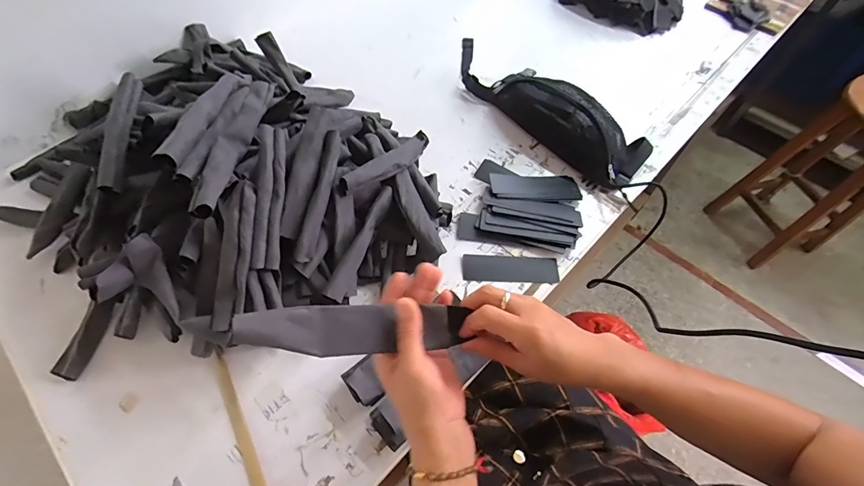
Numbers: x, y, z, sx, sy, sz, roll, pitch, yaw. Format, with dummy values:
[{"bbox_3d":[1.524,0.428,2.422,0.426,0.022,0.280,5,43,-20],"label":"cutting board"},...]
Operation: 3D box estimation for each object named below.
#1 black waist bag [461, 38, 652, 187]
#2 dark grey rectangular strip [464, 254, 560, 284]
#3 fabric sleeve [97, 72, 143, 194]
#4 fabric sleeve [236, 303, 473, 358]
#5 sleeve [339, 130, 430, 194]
[{"bbox_3d":[0.208,-0.299,0.795,0.145,0.079,0.484,-37,66,-21],"label":"black waist bag"},{"bbox_3d":[0.125,0.041,0.638,0.147,0.006,0.046,2,59,0],"label":"dark grey rectangular strip"},{"bbox_3d":[-0.433,-0.157,0.559,0.026,0.029,0.186,-3,71,-3],"label":"fabric sleeve"},{"bbox_3d":[-0.065,0.076,0.356,0.197,0.020,0.039,4,57,-20],"label":"fabric sleeve"},{"bbox_3d":[-0.062,-0.121,0.603,0.031,0.027,0.178,35,50,19],"label":"sleeve"}]

